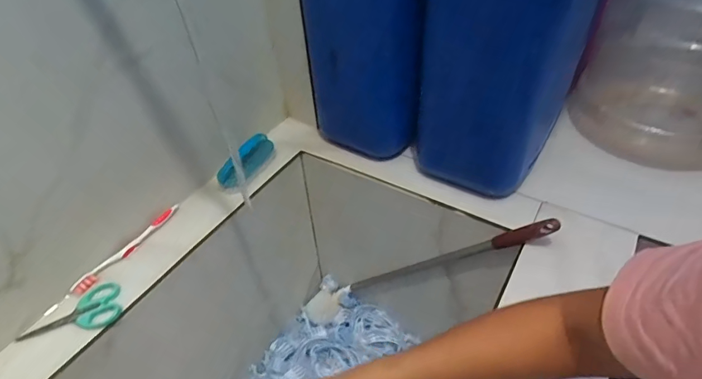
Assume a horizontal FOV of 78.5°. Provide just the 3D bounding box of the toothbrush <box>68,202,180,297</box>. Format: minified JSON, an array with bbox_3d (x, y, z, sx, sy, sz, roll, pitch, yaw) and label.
[{"bbox_3d":[-0.317,0.080,0.617,0.020,0.010,0.175,21,50,24],"label":"toothbrush"}]

